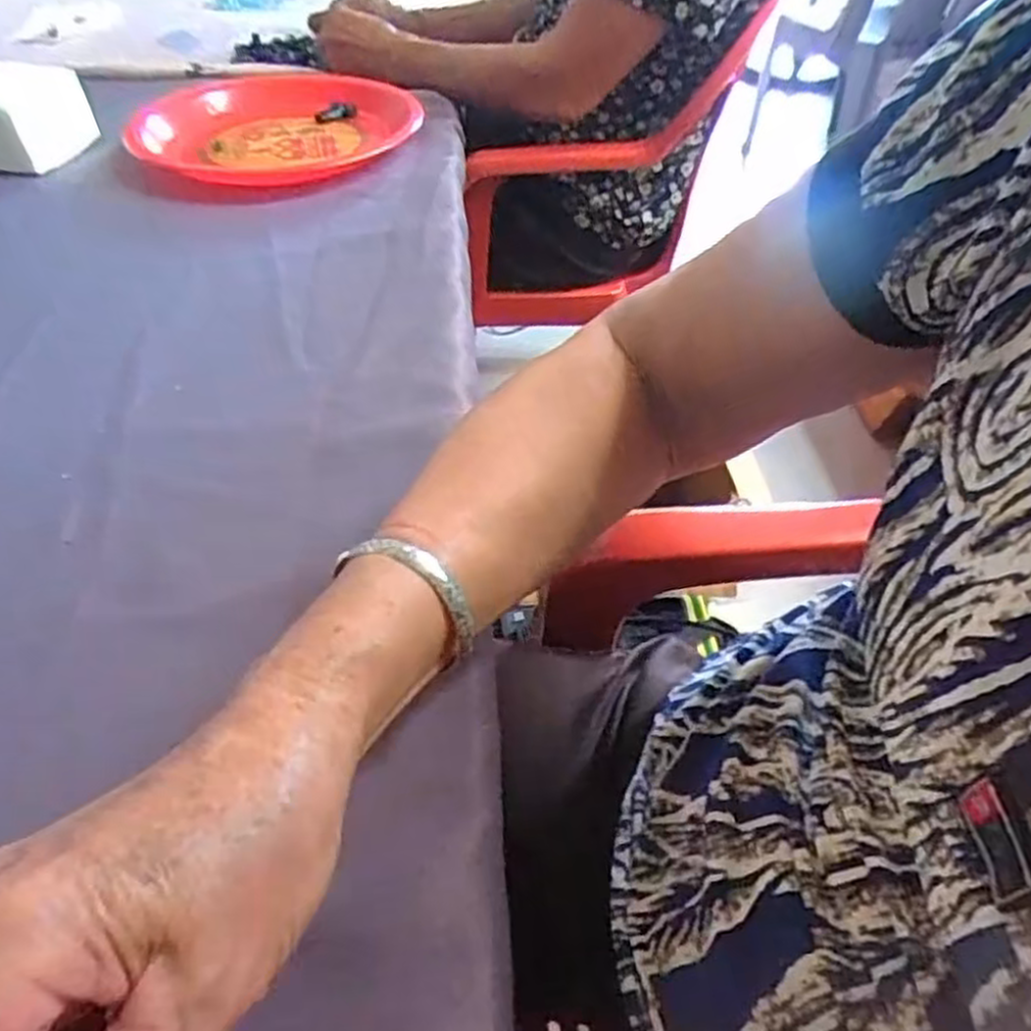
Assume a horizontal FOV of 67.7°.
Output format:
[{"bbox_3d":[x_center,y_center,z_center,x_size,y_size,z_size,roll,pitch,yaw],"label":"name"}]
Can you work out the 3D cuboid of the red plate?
[{"bbox_3d":[-0.216,-0.353,0.687,0.248,0.033,0.243,-23,48,-21],"label":"red plate"}]

